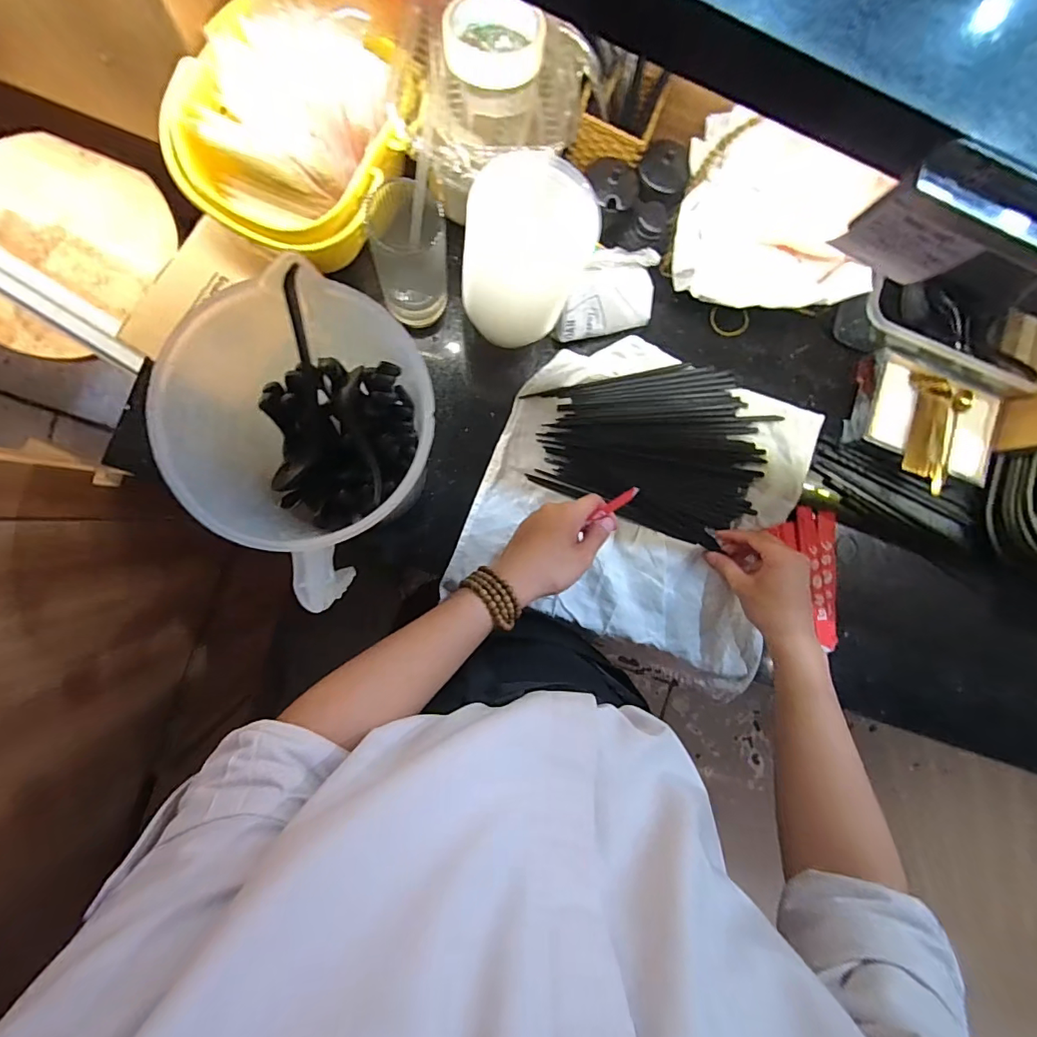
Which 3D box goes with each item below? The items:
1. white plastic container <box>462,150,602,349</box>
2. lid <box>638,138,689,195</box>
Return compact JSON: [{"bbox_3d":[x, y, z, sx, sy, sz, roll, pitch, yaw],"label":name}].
[{"bbox_3d":[0.001,-0.244,0.481,0.112,0.179,0.100,0,90,-7],"label":"white plastic container"},{"bbox_3d":[0.162,-0.389,0.539,0.054,0.010,0.048,22,121,-8],"label":"lid"}]

